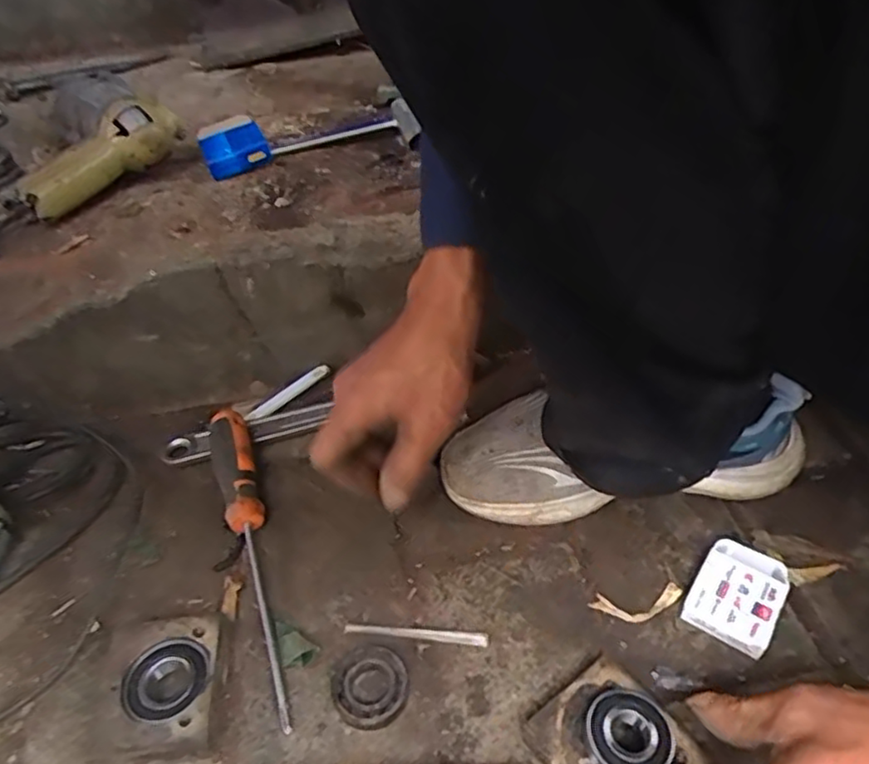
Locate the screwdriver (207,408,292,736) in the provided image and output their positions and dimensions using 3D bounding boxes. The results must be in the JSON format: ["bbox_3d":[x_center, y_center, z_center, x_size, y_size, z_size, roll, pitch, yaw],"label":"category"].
[{"bbox_3d":[-0.129,0.111,0.467,0.030,0.039,0.253,-17,45,-15],"label":"screwdriver"}]

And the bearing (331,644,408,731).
[{"bbox_3d":[-0.038,0.184,0.400,0.044,0.016,0.050,-3,43,1],"label":"bearing"}]

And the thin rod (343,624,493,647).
[{"bbox_3d":[-0.012,0.164,0.428,0.093,0.004,0.008,3,43,7],"label":"thin rod"}]

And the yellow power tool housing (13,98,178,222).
[{"bbox_3d":[-0.275,-0.187,0.542,0.138,0.044,0.047,-37,49,-5],"label":"yellow power tool housing"}]

